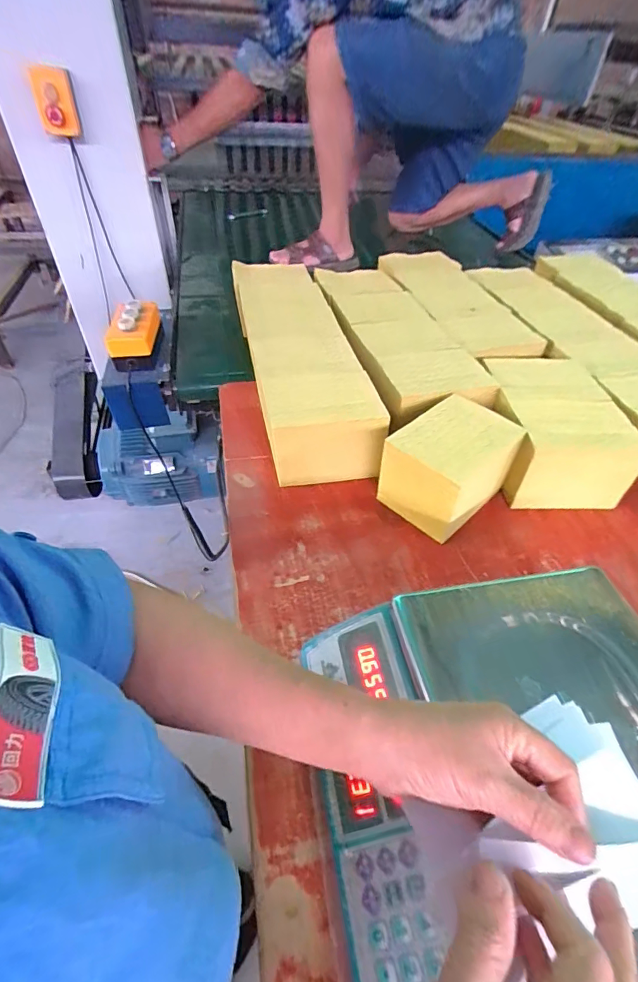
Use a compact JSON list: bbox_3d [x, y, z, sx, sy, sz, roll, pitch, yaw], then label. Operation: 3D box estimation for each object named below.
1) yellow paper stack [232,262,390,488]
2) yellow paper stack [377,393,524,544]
[{"bbox_3d":[-0.047,-0.250,0.797,0.162,0.128,0.556,-8,48,-10],"label":"yellow paper stack"},{"bbox_3d":[0.183,-0.033,0.621,0.163,0.114,0.125,-32,56,-28],"label":"yellow paper stack"}]

